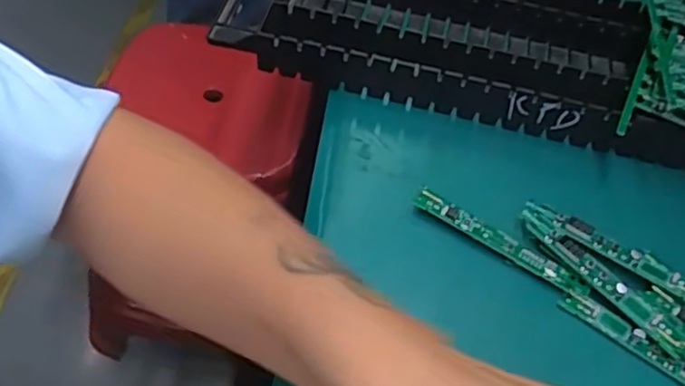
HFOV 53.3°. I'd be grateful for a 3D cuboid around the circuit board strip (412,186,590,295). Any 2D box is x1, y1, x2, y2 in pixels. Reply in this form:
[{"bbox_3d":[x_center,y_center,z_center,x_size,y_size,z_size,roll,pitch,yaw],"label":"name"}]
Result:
[{"bbox_3d":[0.089,0.028,0.390,0.106,0.006,0.014,31,79,14],"label":"circuit board strip"}]

